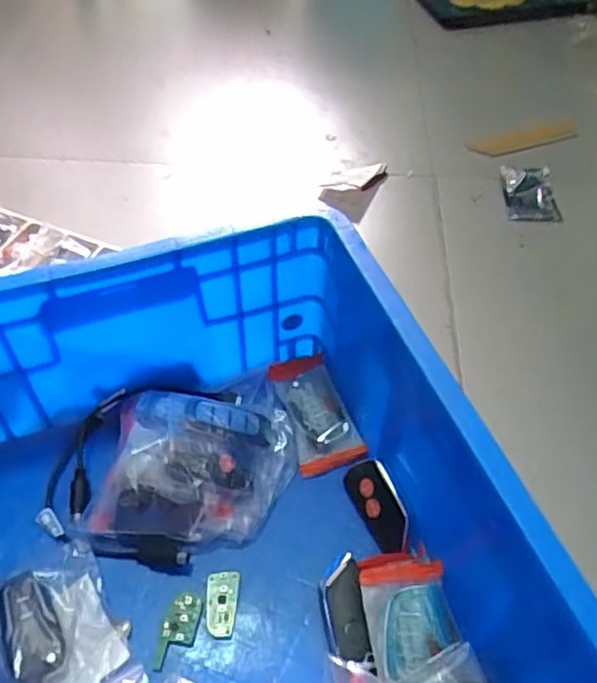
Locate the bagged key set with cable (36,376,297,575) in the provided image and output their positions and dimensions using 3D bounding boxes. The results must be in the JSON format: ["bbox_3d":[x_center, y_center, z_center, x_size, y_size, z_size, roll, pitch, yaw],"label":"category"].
[{"bbox_3d":[-0.095,0.088,0.472,0.184,0.045,0.145,-10,50,-10],"label":"bagged key set with cable"}]

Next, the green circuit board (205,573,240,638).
[{"bbox_3d":[-0.052,0.178,0.426,0.022,0.004,0.040,-1,65,5],"label":"green circuit board"}]

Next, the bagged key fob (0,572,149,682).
[{"bbox_3d":[-0.154,0.189,0.400,0.073,0.015,0.103,-23,54,-20],"label":"bagged key fob"}]

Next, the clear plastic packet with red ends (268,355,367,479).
[{"bbox_3d":[0.013,0.054,0.515,0.050,0.023,0.107,-13,51,-12],"label":"clear plastic packet with red ends"}]

